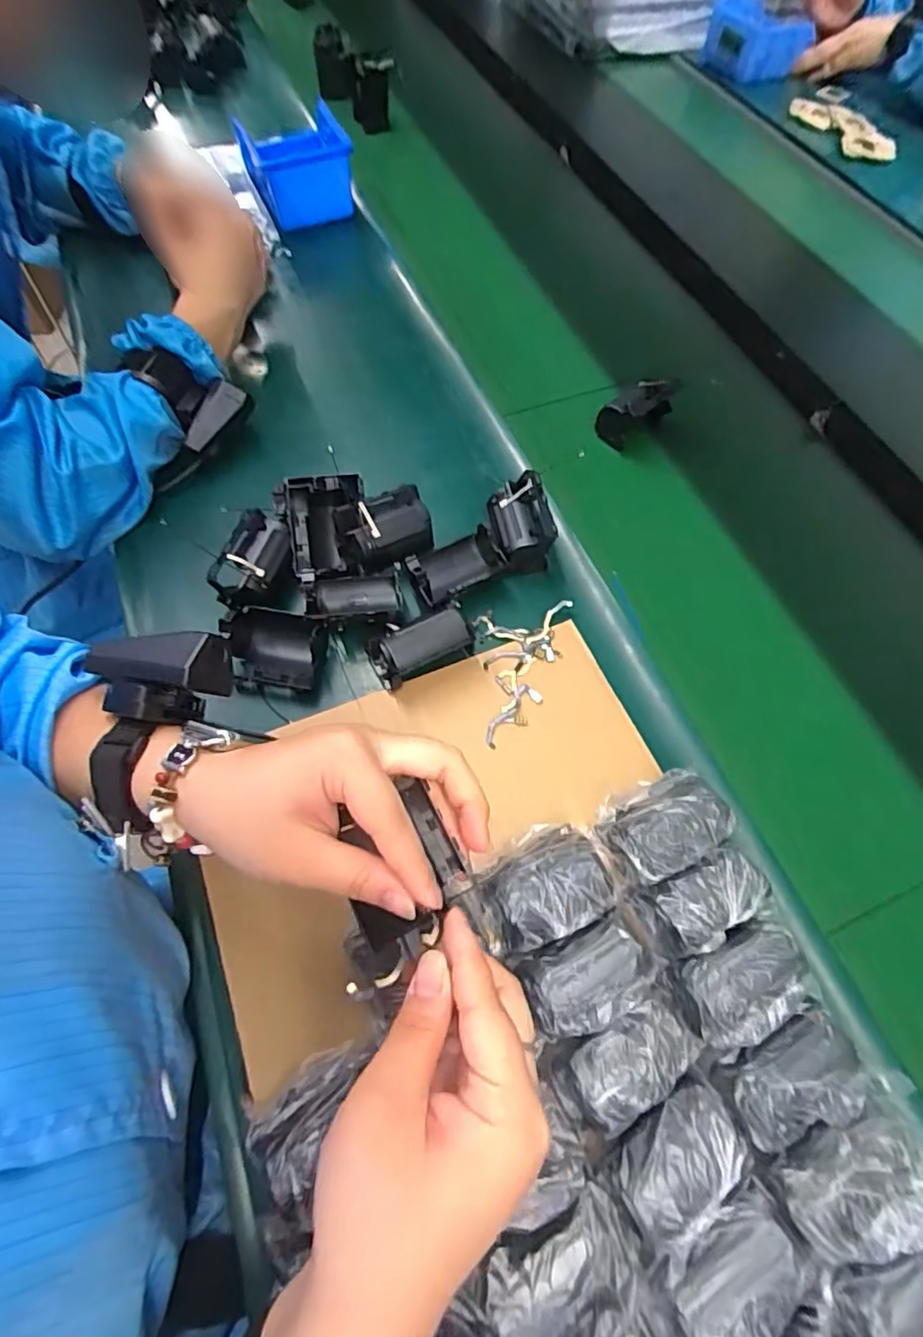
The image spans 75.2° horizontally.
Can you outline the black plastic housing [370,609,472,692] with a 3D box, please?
[{"bbox_3d":[-0.027,-0.013,0.425,0.071,0.041,0.030,-18,65,-11],"label":"black plastic housing"}]

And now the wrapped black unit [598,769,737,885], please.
[{"bbox_3d":[0.123,0.097,0.367,0.067,0.043,0.052,-24,66,-13],"label":"wrapped black unit"}]

